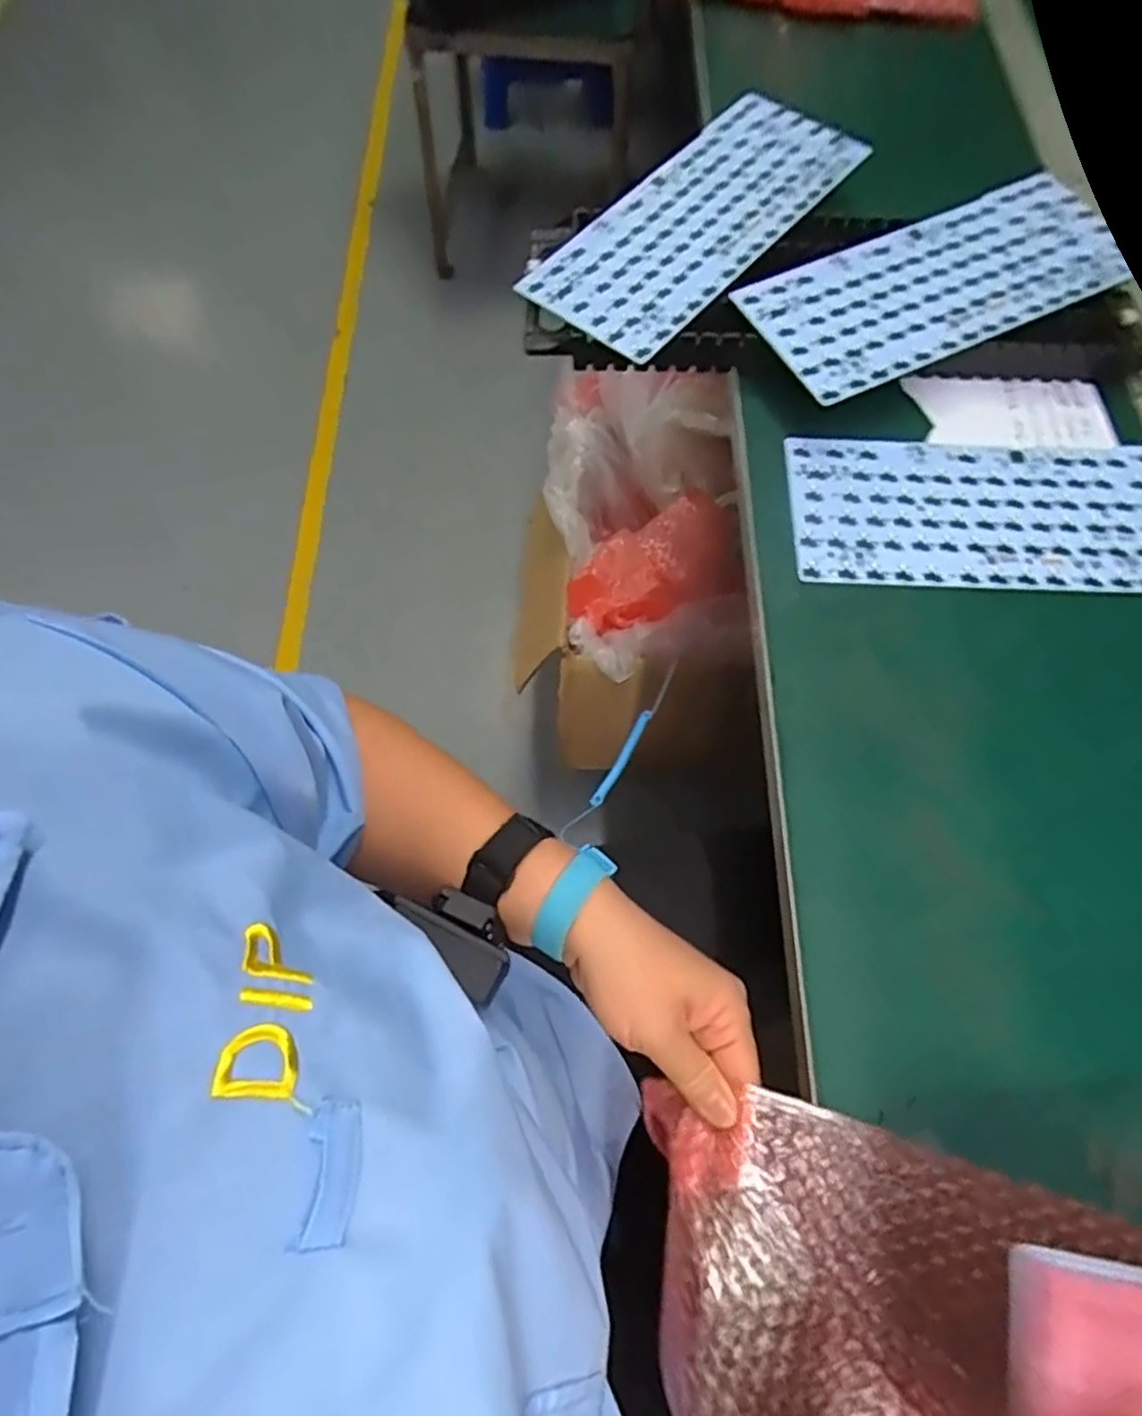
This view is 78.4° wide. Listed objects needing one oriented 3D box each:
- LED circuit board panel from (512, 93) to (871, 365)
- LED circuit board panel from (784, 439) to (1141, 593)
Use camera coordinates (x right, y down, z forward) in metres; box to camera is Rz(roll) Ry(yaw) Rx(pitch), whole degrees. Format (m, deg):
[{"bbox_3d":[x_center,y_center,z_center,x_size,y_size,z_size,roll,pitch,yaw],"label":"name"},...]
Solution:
[{"bbox_3d":[0.101,-0.385,0.543,0.118,0.008,0.303,37,72,14],"label":"LED circuit board panel"},{"bbox_3d":[0.307,-0.134,0.481,0.308,0.008,0.116,1,68,1],"label":"LED circuit board panel"}]

